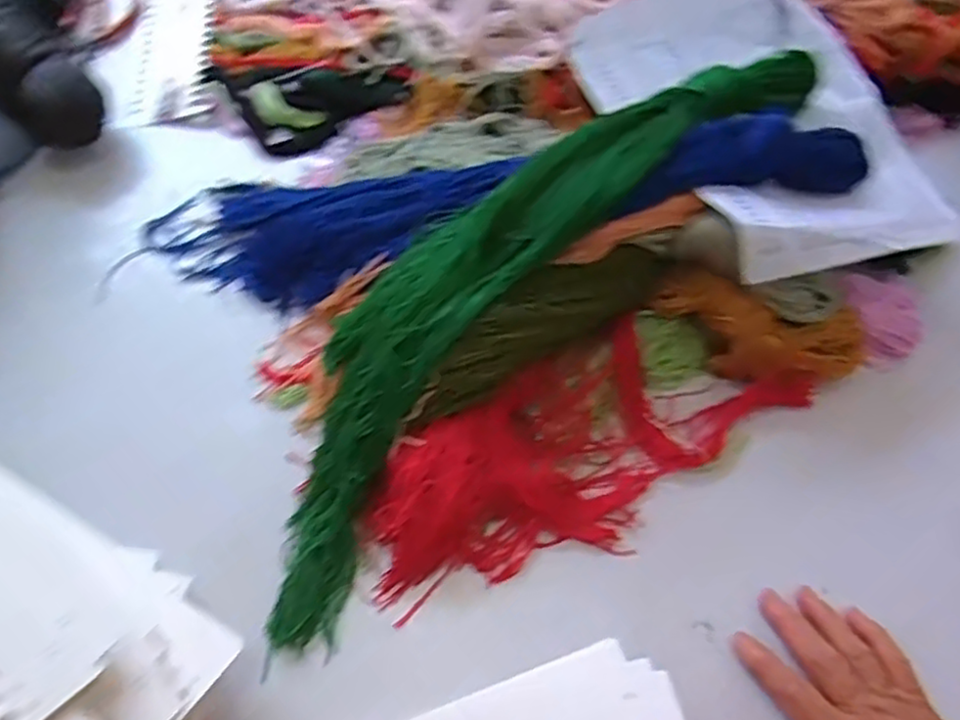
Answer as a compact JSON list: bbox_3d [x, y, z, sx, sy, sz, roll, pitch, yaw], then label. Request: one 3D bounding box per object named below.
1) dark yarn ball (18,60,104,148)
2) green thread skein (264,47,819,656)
[{"bbox_3d":[-0.357,-0.213,0.595,0.064,0.071,0.060,0,63,0],"label":"dark yarn ball"},{"bbox_3d":[0.037,-0.069,0.470,0.123,0.067,0.498,41,84,18],"label":"green thread skein"}]

